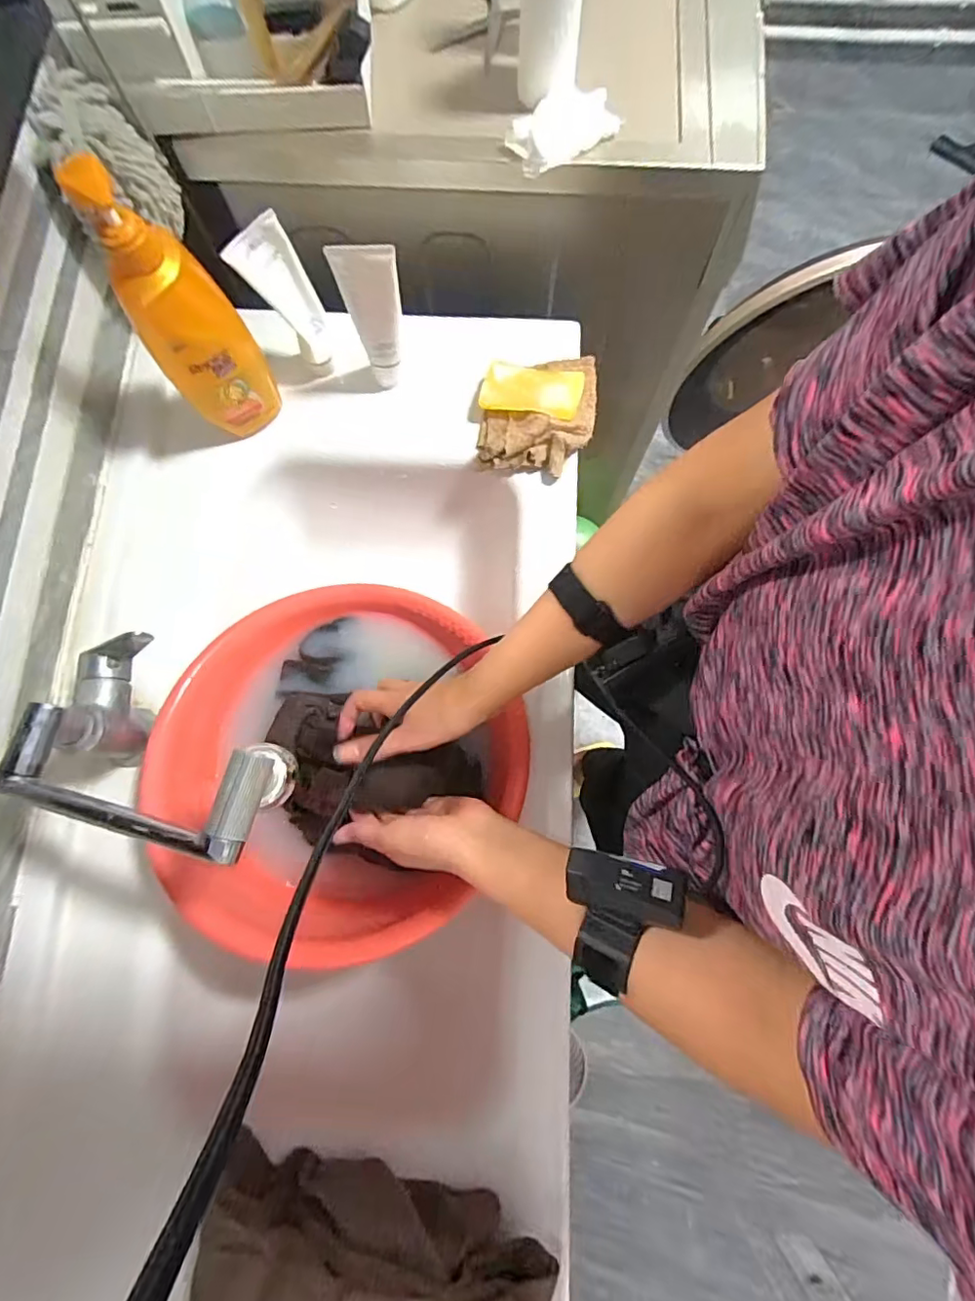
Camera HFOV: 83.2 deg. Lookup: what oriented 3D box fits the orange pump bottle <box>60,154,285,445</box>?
[{"bbox_3d":[-0.263,-0.289,0.482,0.080,0.242,0.045,-29,78,-5],"label":"orange pump bottle"}]

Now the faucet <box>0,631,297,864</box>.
[{"bbox_3d":[-0.253,0.072,0.449,0.221,0.182,0.116,14,78,4],"label":"faucet"}]

